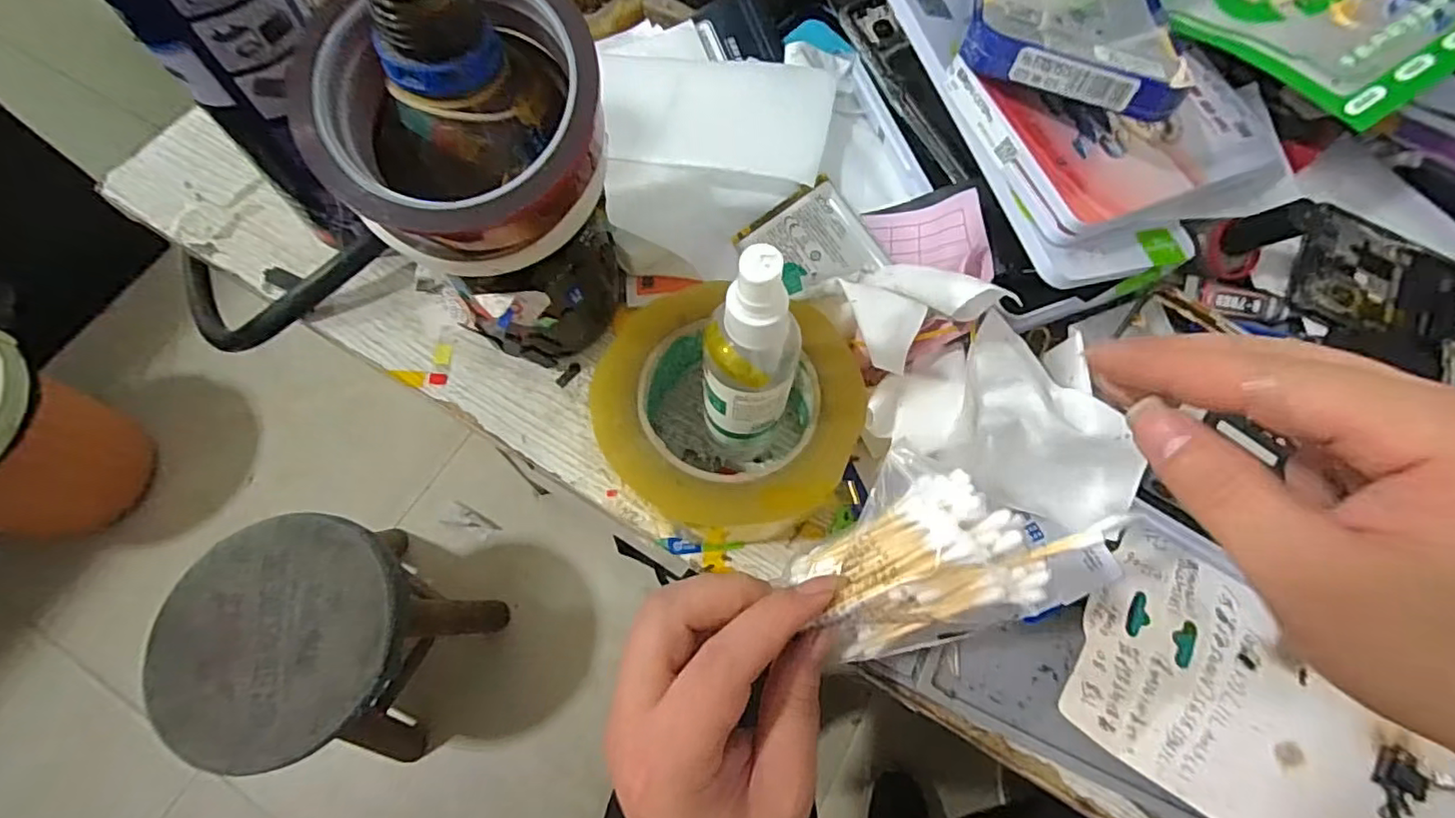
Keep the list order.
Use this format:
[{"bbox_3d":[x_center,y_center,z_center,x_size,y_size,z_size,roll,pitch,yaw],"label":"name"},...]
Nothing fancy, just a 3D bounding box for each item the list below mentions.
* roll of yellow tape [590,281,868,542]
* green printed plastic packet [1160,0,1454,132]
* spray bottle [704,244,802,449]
[{"bbox_3d":[0.001,0.004,0.304,0.122,0.051,0.114,1,68,-2],"label":"roll of yellow tape"},{"bbox_3d":[0.292,-0.211,0.327,0.097,0.016,0.166,-36,56,-1],"label":"green printed plastic packet"},{"bbox_3d":[0.009,-0.013,0.258,0.036,0.136,0.030,3,68,-1],"label":"spray bottle"}]

